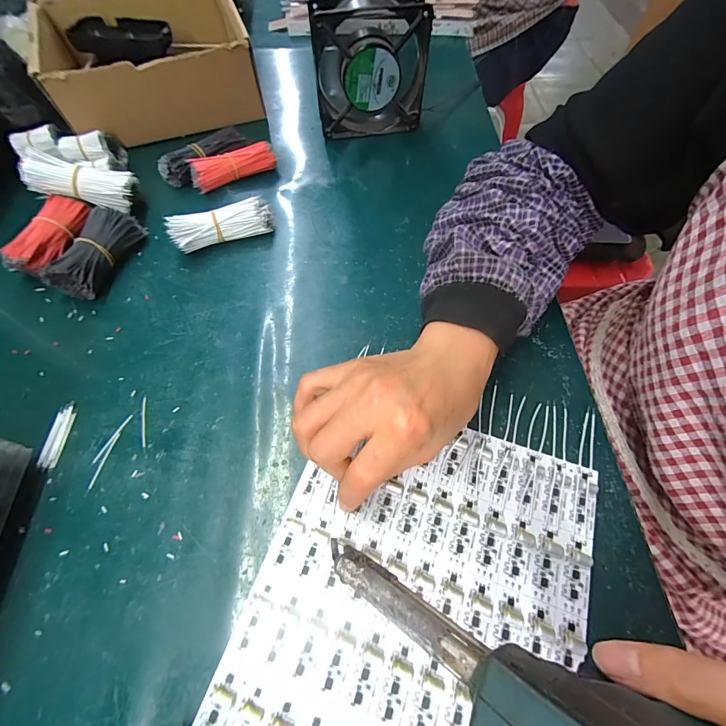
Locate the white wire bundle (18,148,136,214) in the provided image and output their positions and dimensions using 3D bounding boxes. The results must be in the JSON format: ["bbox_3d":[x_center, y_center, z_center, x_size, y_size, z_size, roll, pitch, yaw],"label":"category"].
[{"bbox_3d":[-0.283,-0.184,0.364,0.092,0.031,0.032,7,60,-18],"label":"white wire bundle"}]

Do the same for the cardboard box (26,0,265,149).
[{"bbox_3d":[-0.254,-0.367,0.446,0.220,0.086,0.187,-16,63,-8],"label":"cardboard box"}]

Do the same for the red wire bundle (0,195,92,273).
[{"bbox_3d":[-0.303,-0.123,0.352,0.033,0.033,0.090,3,62,2],"label":"red wire bundle"}]

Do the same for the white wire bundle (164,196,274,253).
[{"bbox_3d":[-0.141,-0.141,0.363,0.097,0.031,0.038,-20,63,-10],"label":"white wire bundle"}]

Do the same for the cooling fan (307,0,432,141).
[{"bbox_3d":[0.008,-0.326,0.405,0.119,0.126,0.040,-4,62,-2],"label":"cooling fan"}]

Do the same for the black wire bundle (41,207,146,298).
[{"bbox_3d":[-0.251,-0.106,0.341,0.038,0.037,0.092,9,62,5],"label":"black wire bundle"}]

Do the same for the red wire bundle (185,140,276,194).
[{"bbox_3d":[-0.144,-0.218,0.404,0.092,0.028,0.030,-23,64,-12],"label":"red wire bundle"}]

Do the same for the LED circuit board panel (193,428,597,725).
[{"bbox_3d":[0.036,0.137,0.227,0.191,0.005,0.208,18,63,10],"label":"LED circuit board panel"}]

